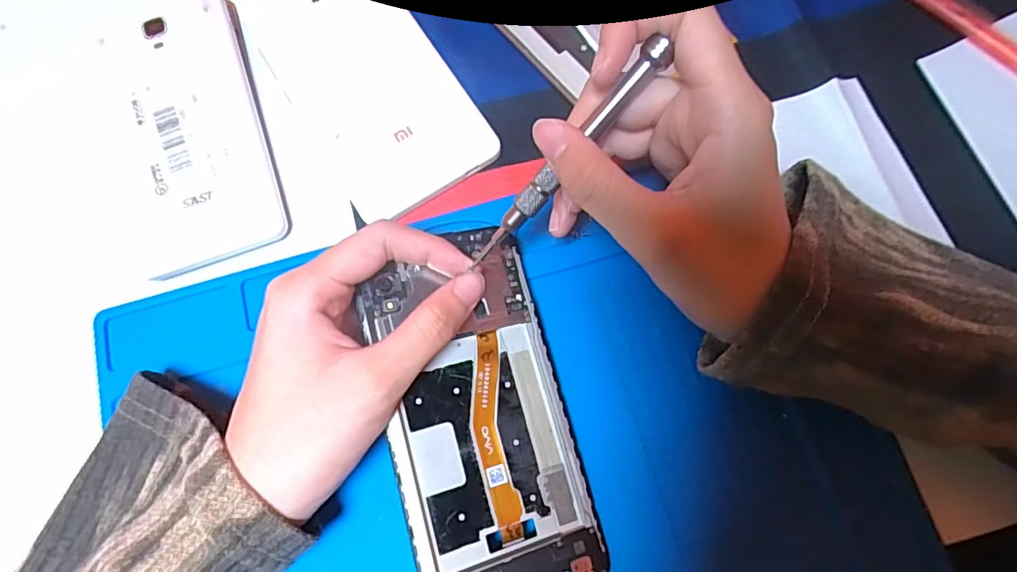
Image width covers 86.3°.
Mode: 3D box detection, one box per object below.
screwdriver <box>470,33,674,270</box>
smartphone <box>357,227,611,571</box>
[{"bbox_3d":[0.020,-0.045,0.196,0.008,0.007,0.102,47,109,12],"label":"screwdriver"},{"bbox_3d":[-0.009,0.053,0.214,0.073,0.008,0.140,-12,80,-19],"label":"smartphone"}]

